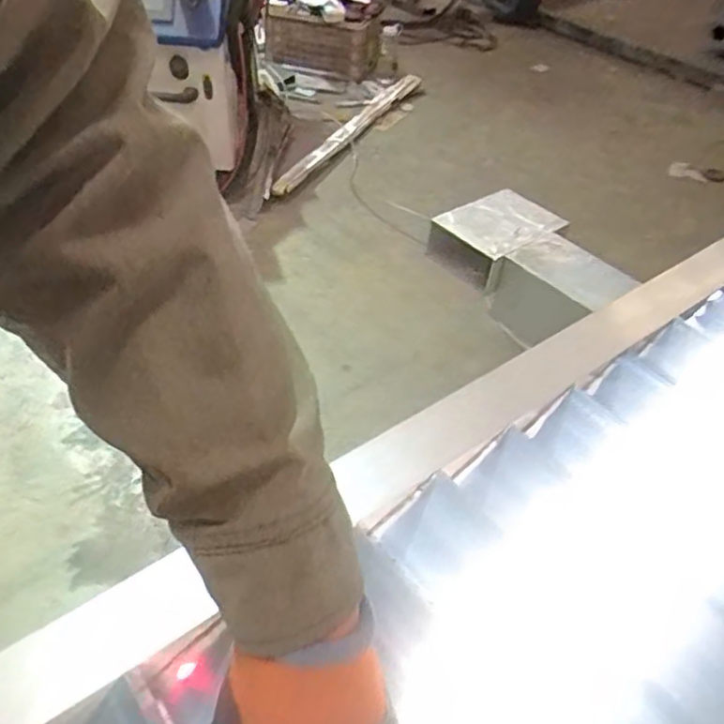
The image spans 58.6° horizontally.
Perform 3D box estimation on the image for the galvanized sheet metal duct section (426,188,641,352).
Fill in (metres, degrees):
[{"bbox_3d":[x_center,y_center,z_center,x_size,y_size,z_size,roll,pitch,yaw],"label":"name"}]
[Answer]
[{"bbox_3d":[0.232,-0.130,0.881,0.150,0.091,0.261,-31,55,-30],"label":"galvanized sheet metal duct section"}]

